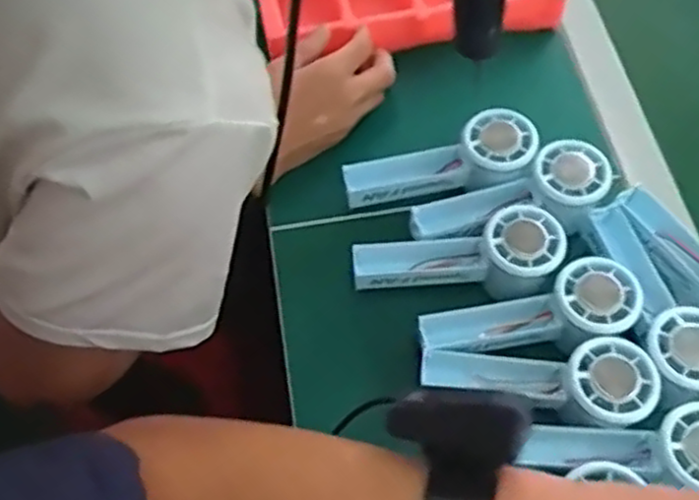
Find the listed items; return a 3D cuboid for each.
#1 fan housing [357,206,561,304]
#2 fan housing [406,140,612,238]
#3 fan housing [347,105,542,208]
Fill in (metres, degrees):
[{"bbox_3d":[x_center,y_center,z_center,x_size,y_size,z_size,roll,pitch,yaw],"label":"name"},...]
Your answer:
[{"bbox_3d":[0.079,0.013,0.534,0.149,0.045,0.062,-10,61,-5],"label":"fan housing"},{"bbox_3d":[0.125,-0.034,0.567,0.154,0.042,0.061,-18,61,5],"label":"fan housing"},{"bbox_3d":[0.071,-0.066,0.576,0.147,0.033,0.053,-15,61,9],"label":"fan housing"}]

